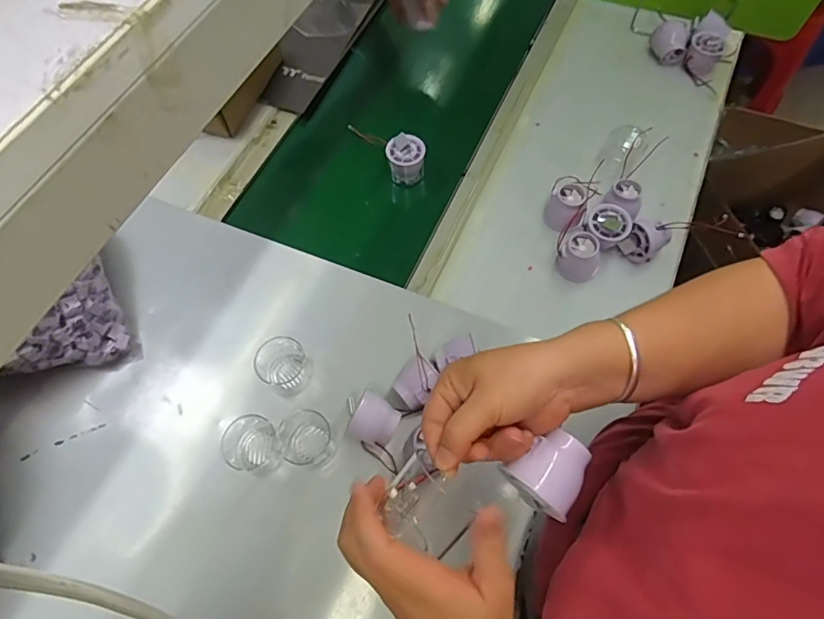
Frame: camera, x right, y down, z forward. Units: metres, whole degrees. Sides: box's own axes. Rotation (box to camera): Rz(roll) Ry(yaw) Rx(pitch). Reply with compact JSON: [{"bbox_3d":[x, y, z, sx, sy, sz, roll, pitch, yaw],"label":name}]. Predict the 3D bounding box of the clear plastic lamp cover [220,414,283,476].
[{"bbox_3d":[-0.184,0.158,0.577,0.063,0.042,0.067,-32,69,-13],"label":"clear plastic lamp cover"}]

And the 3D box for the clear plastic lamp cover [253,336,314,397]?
[{"bbox_3d":[-0.155,0.068,0.615,0.059,0.046,0.059,41,72,17],"label":"clear plastic lamp cover"}]

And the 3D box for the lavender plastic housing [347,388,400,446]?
[{"bbox_3d":[-0.042,0.128,0.579,0.050,0.032,0.048,27,68,12],"label":"lavender plastic housing"}]

